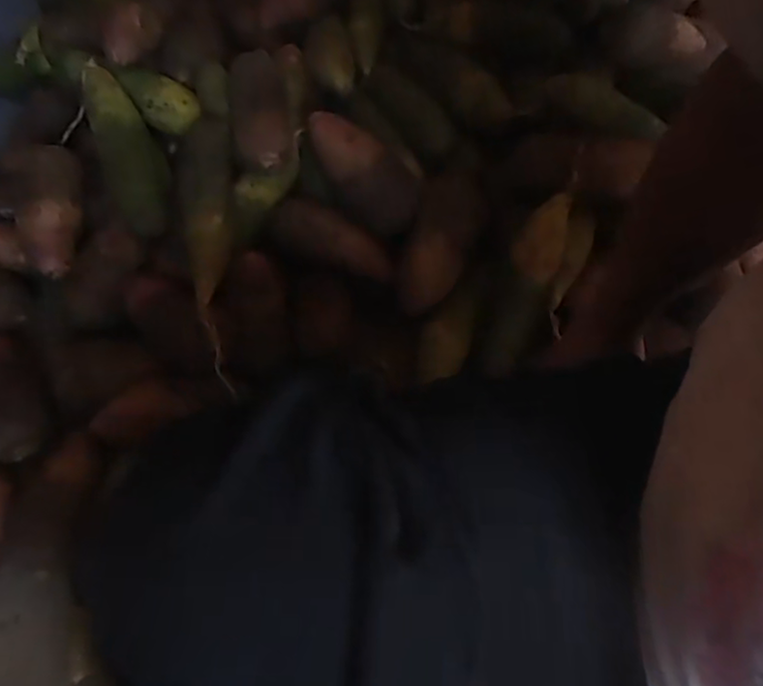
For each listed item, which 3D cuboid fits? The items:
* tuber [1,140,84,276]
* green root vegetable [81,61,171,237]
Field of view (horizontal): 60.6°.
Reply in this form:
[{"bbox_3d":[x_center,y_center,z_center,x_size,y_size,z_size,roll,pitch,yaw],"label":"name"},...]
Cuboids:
[{"bbox_3d":[-0.369,-0.149,0.718,0.058,0.056,0.147,-5,84,-3],"label":"tuber"},{"bbox_3d":[-0.288,-0.216,0.727,0.068,0.059,0.195,-22,65,-11],"label":"green root vegetable"}]

